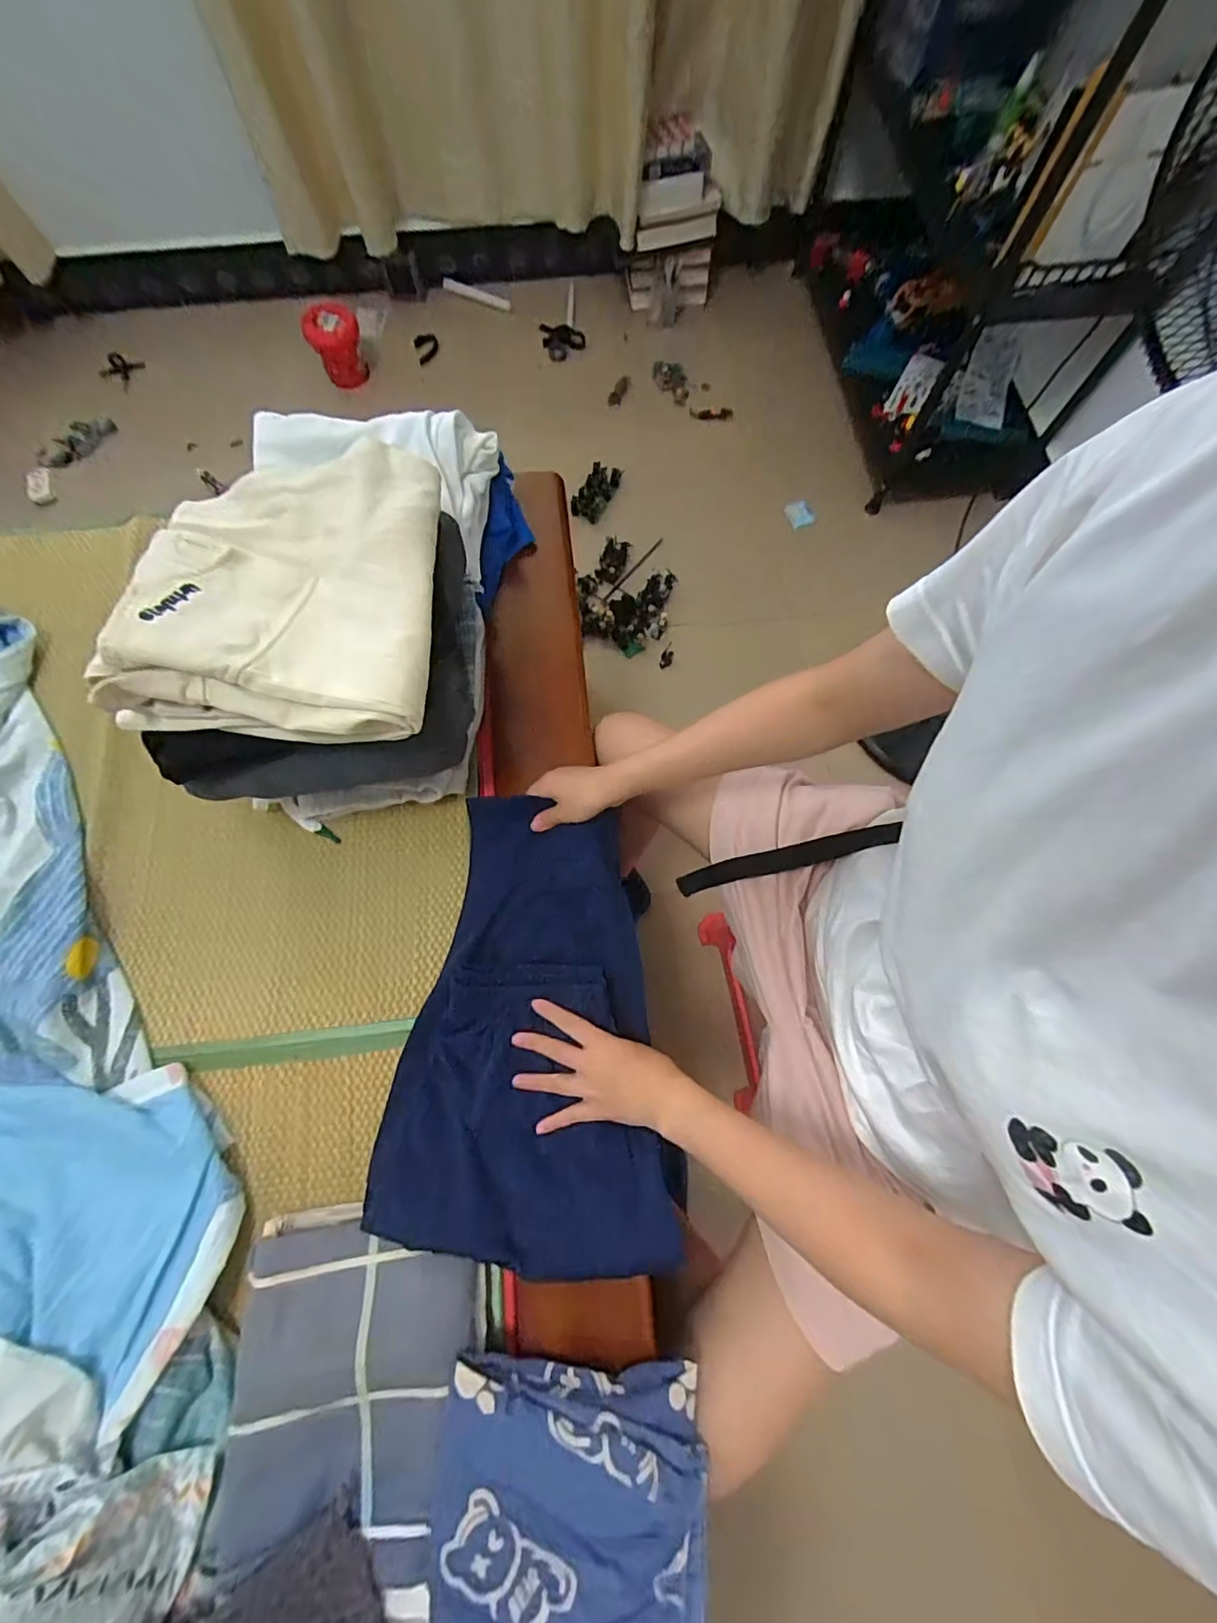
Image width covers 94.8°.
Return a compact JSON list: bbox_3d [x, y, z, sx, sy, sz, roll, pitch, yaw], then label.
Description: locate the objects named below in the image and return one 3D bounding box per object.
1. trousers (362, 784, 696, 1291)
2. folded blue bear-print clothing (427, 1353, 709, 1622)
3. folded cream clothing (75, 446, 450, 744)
[{"bbox_3d":[-0.051,0.199,0.548,0.275,0.047,0.407,11,73,3],"label":"trousers"},{"bbox_3d":[-0.033,0.586,0.409,0.210,0.050,0.275,3,72,1],"label":"folded blue bear-print clothing"},{"bbox_3d":[-0.272,-0.205,0.478,0.243,0.060,0.291,1,72,0],"label":"folded cream clothing"}]

